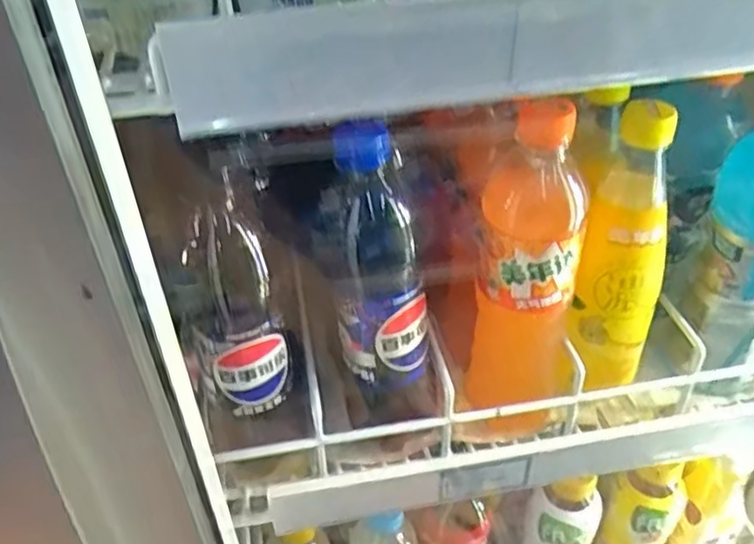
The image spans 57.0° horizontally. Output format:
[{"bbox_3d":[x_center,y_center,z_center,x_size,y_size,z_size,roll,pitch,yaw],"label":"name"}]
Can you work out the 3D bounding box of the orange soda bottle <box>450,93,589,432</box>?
[{"bbox_3d":[0.092,0.018,0.437,0.070,0.220,0.060,5,40,9],"label":"orange soda bottle"}]

